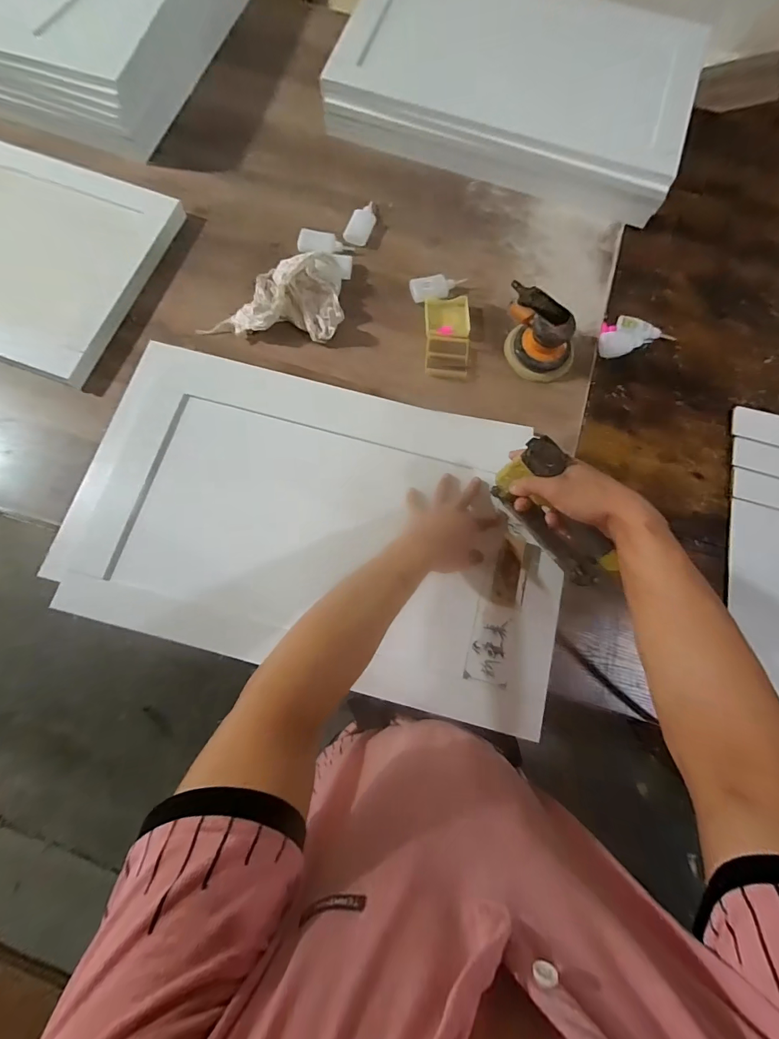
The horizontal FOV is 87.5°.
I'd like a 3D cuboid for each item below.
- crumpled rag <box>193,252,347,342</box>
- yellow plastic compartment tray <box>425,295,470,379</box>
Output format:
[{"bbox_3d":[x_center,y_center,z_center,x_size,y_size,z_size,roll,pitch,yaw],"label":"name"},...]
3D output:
[{"bbox_3d":[-0.198,-0.392,0.712,0.234,0.059,0.155,6,76,0],"label":"crumpled rag"},{"bbox_3d":[0.103,-0.321,0.728,0.078,0.029,0.152,1,76,-1],"label":"yellow plastic compartment tray"}]

